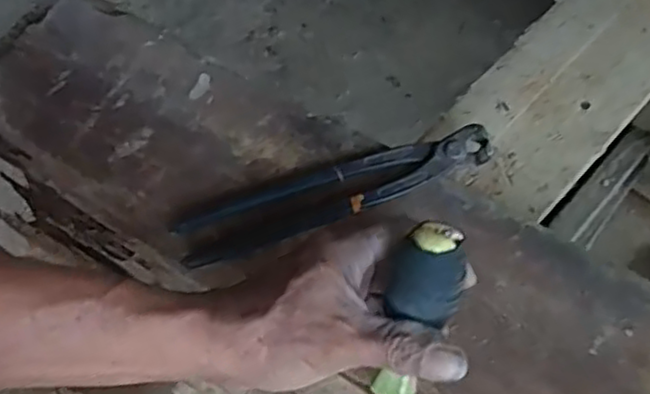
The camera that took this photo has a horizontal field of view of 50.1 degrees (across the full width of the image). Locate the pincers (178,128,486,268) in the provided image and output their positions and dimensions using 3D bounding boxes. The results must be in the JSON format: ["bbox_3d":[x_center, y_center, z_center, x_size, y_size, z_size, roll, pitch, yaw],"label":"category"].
[{"bbox_3d":[0.008,-0.003,0.474,0.219,0.013,0.039,-21,65,-6],"label":"pincers"}]

